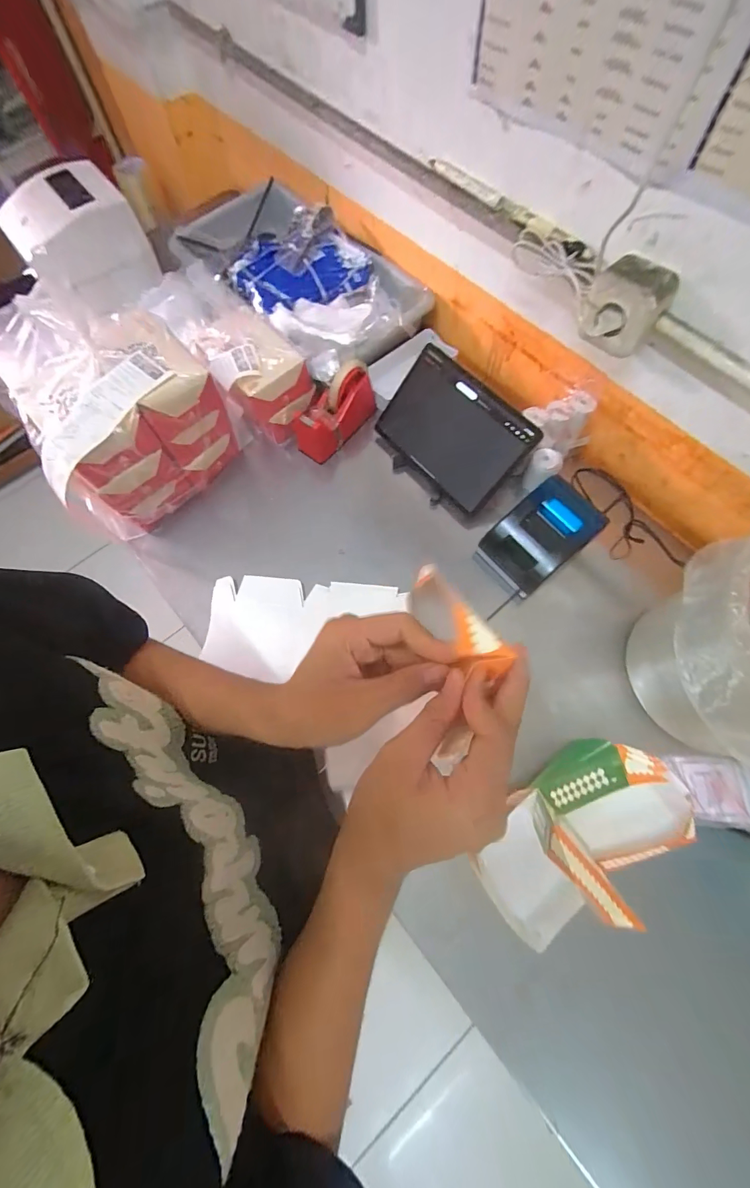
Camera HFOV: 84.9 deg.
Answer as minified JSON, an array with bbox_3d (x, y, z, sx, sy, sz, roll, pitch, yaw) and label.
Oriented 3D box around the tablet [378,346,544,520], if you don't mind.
[{"bbox_3d":[0.120,-0.260,0.678,0.136,0.120,0.249,-42,75,-12],"label":"tablet"}]

